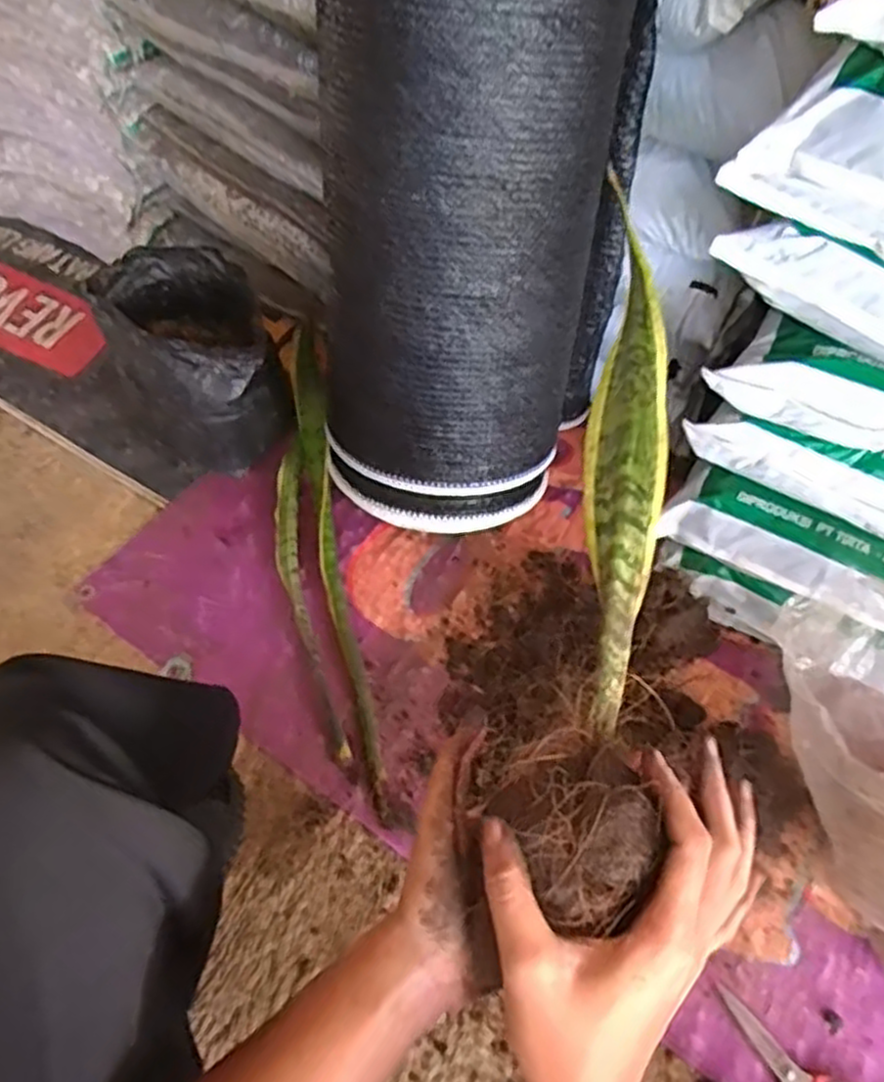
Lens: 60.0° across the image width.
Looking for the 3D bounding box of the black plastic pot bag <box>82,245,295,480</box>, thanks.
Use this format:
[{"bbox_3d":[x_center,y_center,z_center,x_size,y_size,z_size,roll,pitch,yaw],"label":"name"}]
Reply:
[{"bbox_3d":[-0.291,-0.210,0.920,0.171,0.190,0.196,-28,61,-20],"label":"black plastic pot bag"}]

